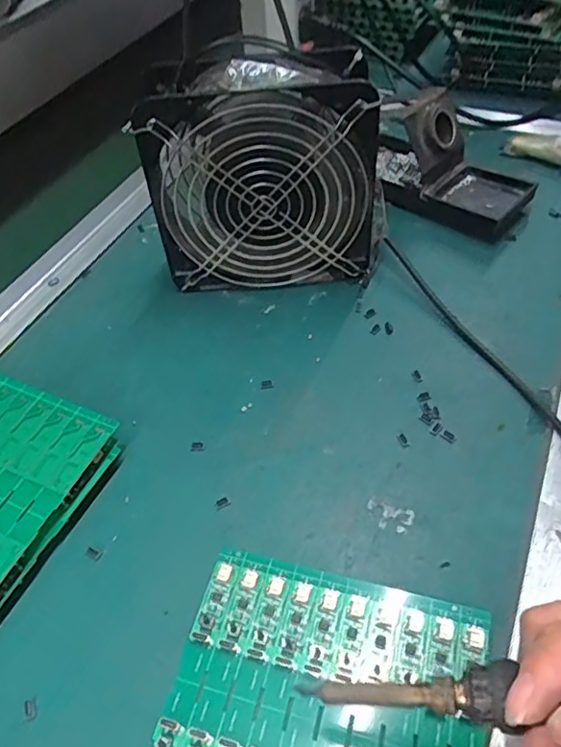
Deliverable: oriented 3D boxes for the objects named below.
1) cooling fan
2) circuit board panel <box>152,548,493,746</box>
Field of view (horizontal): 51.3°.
[{"bbox_3d":[-0.008,-0.134,0.407,0.156,0.151,0.056,-2,50,2],"label":"cooling fan"},{"bbox_3d":[0.017,0.155,0.260,0.137,0.004,0.132,10,51,13],"label":"circuit board panel"}]

